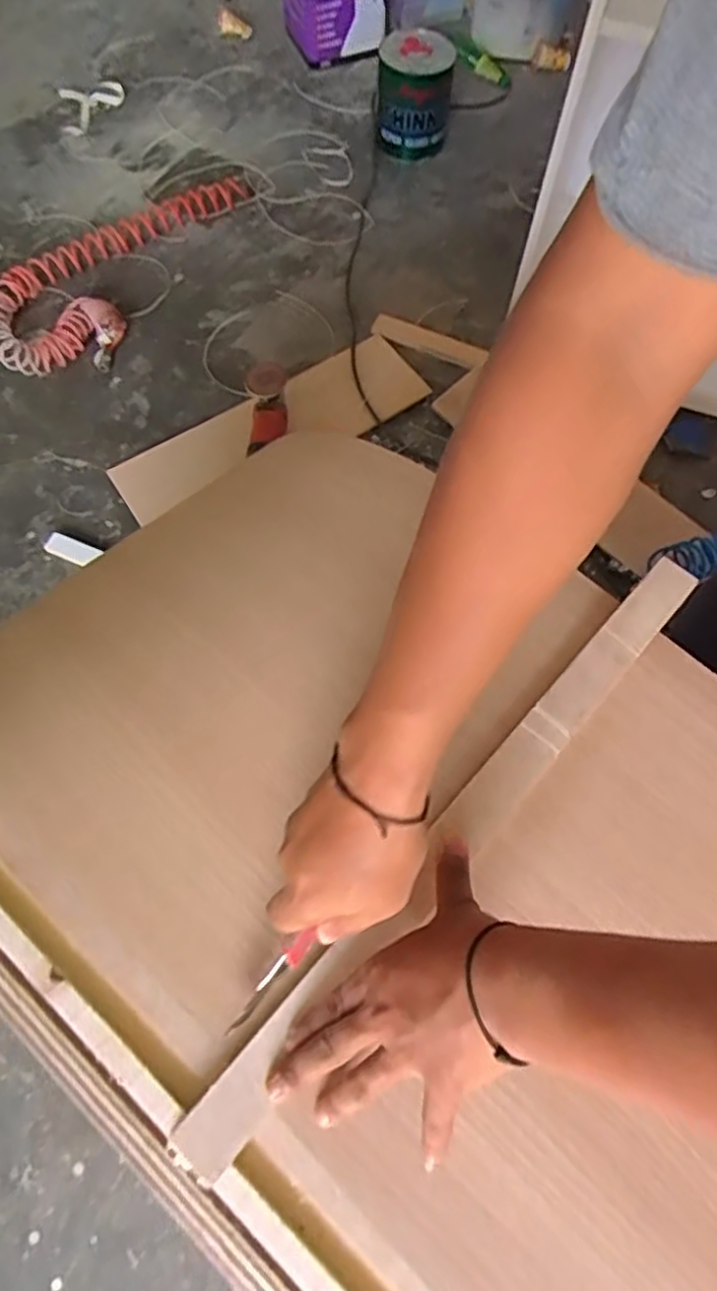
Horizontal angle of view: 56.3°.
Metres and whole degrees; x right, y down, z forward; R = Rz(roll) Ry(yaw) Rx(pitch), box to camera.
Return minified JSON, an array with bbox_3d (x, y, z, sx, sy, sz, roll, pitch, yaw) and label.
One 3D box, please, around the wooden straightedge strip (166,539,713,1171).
[{"bbox_3d":[0.073,0.116,0.450,0.038,0.016,0.504,41,73,13],"label":"wooden straightedge strip"}]

